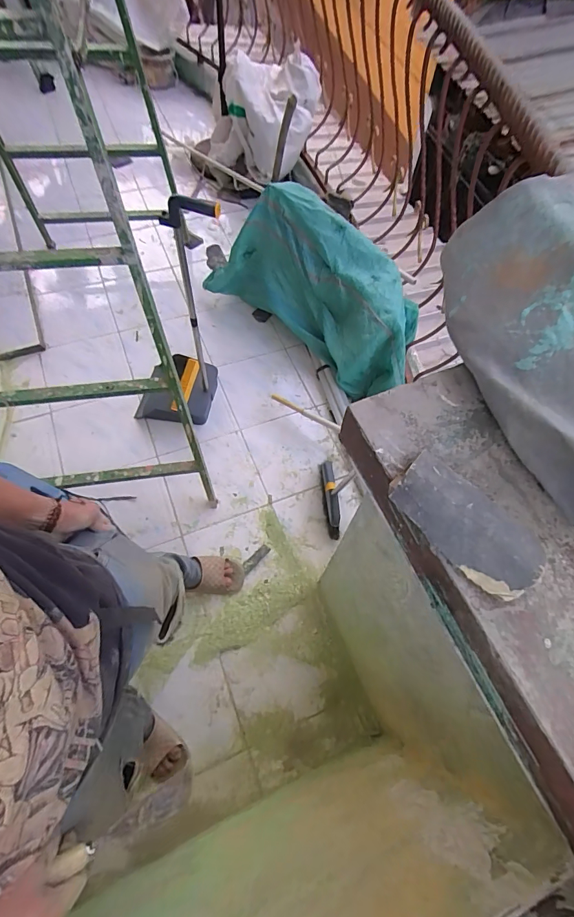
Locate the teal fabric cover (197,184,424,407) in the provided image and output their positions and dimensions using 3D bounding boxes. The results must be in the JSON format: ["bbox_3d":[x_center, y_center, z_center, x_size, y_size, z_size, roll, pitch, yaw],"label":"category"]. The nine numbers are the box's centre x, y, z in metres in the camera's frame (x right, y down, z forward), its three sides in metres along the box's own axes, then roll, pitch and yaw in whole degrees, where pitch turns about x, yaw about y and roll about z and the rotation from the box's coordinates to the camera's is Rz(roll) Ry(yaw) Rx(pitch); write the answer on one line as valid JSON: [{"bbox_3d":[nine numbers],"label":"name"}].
[{"bbox_3d":[0.134,-0.627,1.514,0.335,0.348,0.837,-40,72,-19],"label":"teal fabric cover"}]

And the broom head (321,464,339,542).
[{"bbox_3d":[0.134,0.121,1.274,0.036,0.105,0.237,-3,64,-4],"label":"broom head"}]

